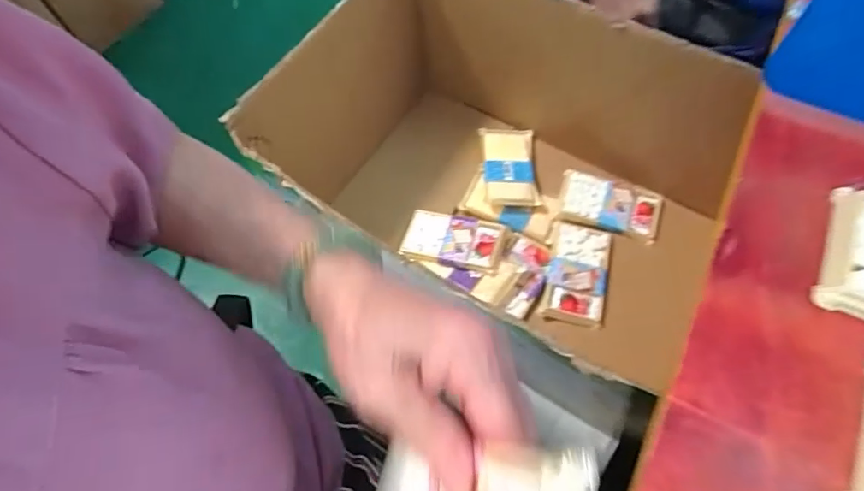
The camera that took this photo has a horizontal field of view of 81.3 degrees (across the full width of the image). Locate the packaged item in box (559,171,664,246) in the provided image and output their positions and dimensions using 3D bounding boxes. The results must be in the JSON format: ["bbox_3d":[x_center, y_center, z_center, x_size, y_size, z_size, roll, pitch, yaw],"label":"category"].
[{"bbox_3d":[0.244,-0.055,0.688,0.134,0.012,0.075,19,76,8],"label":"packaged item in box"}]

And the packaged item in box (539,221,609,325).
[{"bbox_3d":[0.188,0.035,0.648,0.075,0.017,0.137,14,65,4],"label":"packaged item in box"}]

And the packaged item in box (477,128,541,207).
[{"bbox_3d":[0.112,-0.117,0.726,0.076,0.018,0.138,2,65,-1],"label":"packaged item in box"}]

